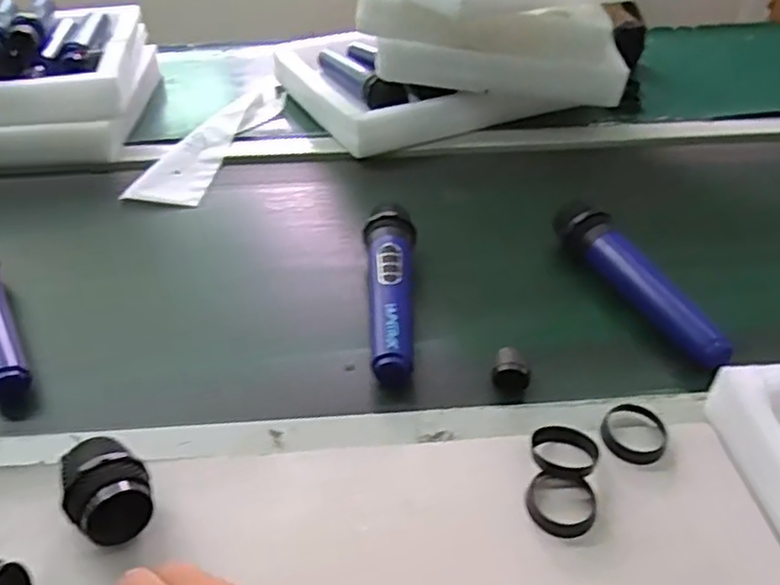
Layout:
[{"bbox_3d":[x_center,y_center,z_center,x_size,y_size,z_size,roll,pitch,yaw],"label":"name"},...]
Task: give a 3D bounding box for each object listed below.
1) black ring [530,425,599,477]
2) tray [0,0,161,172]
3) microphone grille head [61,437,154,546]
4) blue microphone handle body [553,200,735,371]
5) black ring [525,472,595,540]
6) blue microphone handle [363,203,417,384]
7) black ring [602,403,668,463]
[{"bbox_3d":[0.114,0.106,0.439,0.043,0.016,0.039,12,41,15],"label":"black ring"},{"bbox_3d":[-0.497,-0.280,0.835,0.352,0.108,0.309,-5,39,-6],"label":"tray"},{"bbox_3d":[-0.166,0.116,0.395,0.046,0.044,0.064,-22,44,-24],"label":"microphone grille head"},{"bbox_3d":[0.208,-0.014,0.564,0.033,0.041,0.200,-15,41,-17],"label":"blue microphone handle body"},{"bbox_3d":[0.106,0.132,0.413,0.043,0.013,0.037,5,39,7],"label":"black ring"},{"bbox_3d":[0.001,-0.007,0.564,0.045,0.038,0.191,-1,39,0],"label":"blue microphone handle"},{"bbox_3d":[0.166,0.096,0.454,0.043,0.012,0.044,0,39,0],"label":"black ring"}]

